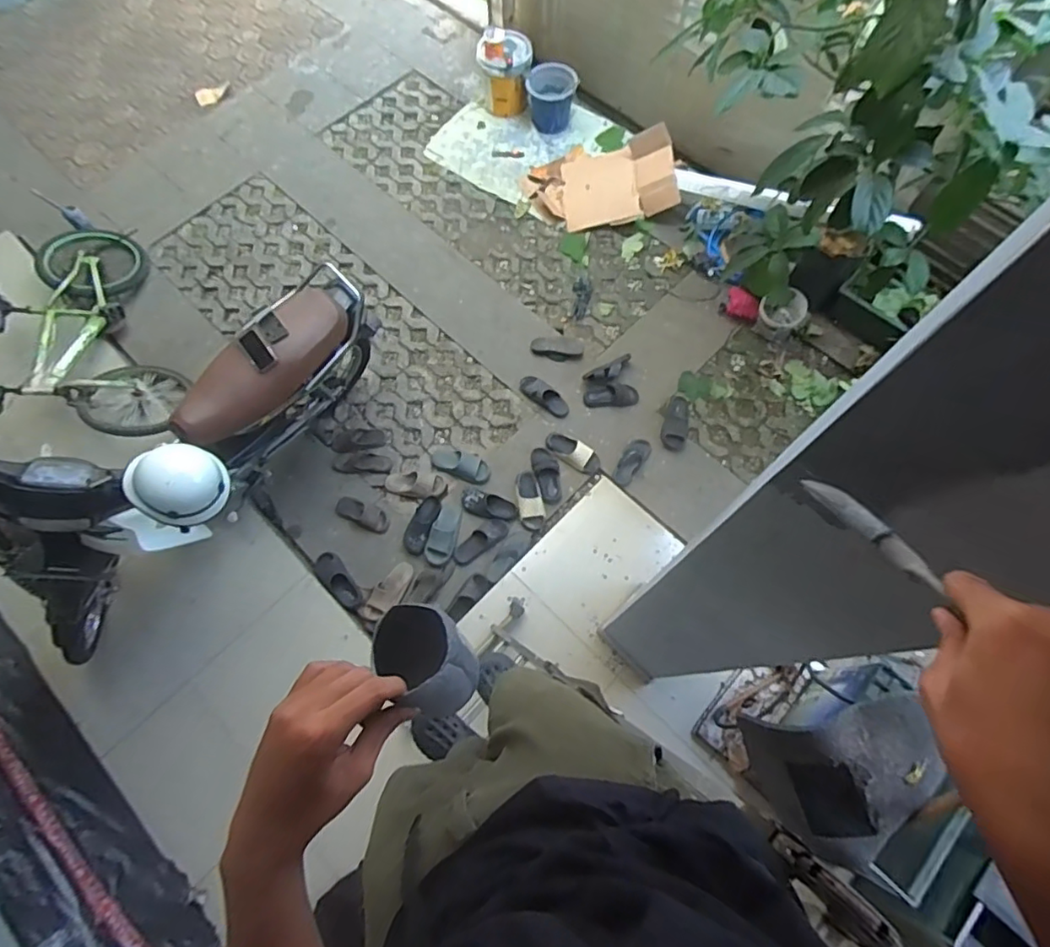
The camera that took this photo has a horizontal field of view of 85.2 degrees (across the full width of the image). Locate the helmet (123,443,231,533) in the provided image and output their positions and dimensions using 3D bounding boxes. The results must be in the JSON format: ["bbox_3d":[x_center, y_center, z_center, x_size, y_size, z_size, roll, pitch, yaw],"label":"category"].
[{"bbox_3d":[-0.968,0.026,1.608,0.232,0.150,0.237,-36,117,-19],"label":"helmet"}]

